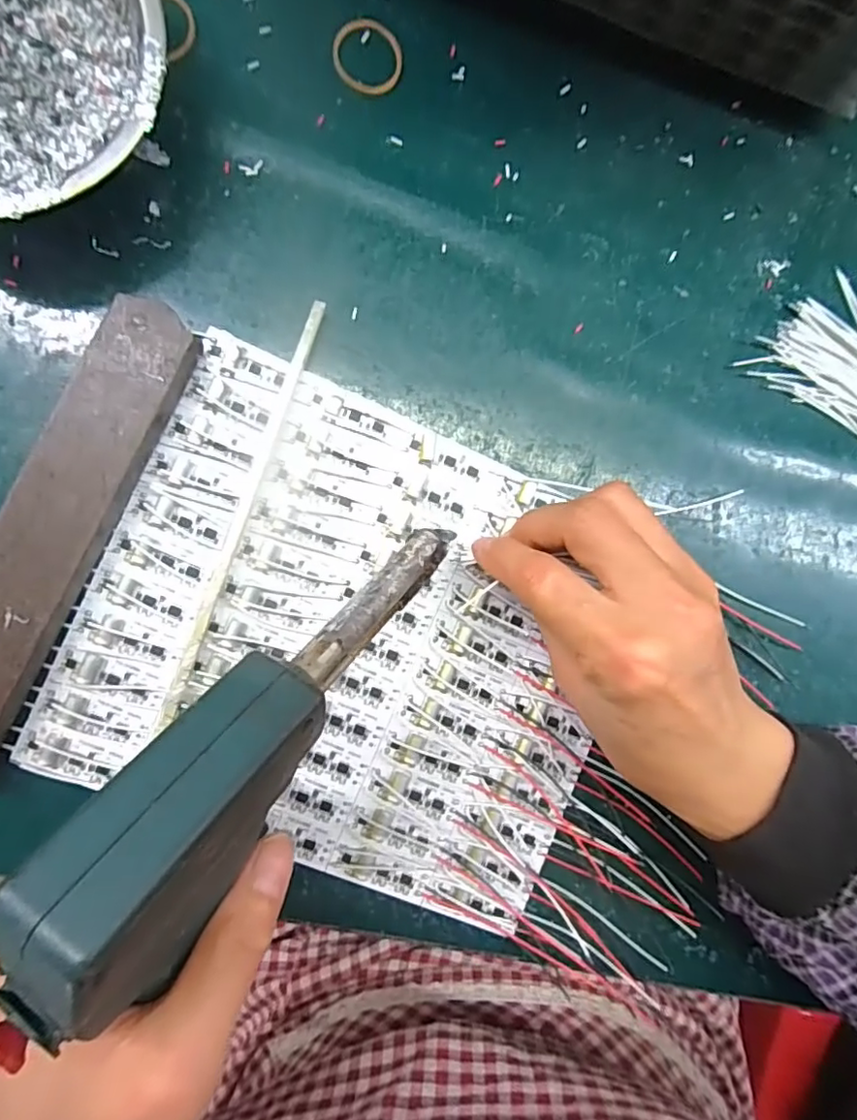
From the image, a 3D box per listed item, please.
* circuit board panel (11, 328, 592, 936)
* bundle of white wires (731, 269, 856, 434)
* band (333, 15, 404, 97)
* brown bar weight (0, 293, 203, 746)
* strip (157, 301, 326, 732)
[{"bbox_3d":[-0.028,0.037,0.253,0.225,0.008,0.194,23,88,-8],"label":"circuit board panel"},{"bbox_3d":[0.218,-0.091,0.288,0.109,0.007,0.065,33,87,-8],"label":"bundle of white wires"},{"bbox_3d":[-0.026,-0.218,0.248,0.030,0.004,0.030,0,91,-8],"label":"band"},{"bbox_3d":[-0.149,-0.008,0.229,0.035,0.018,0.197,26,88,-8],"label":"brown bar weight"},{"bbox_3d":[-0.078,-0.020,0.242,0.006,0.010,0.182,20,89,-8],"label":"strip"}]

